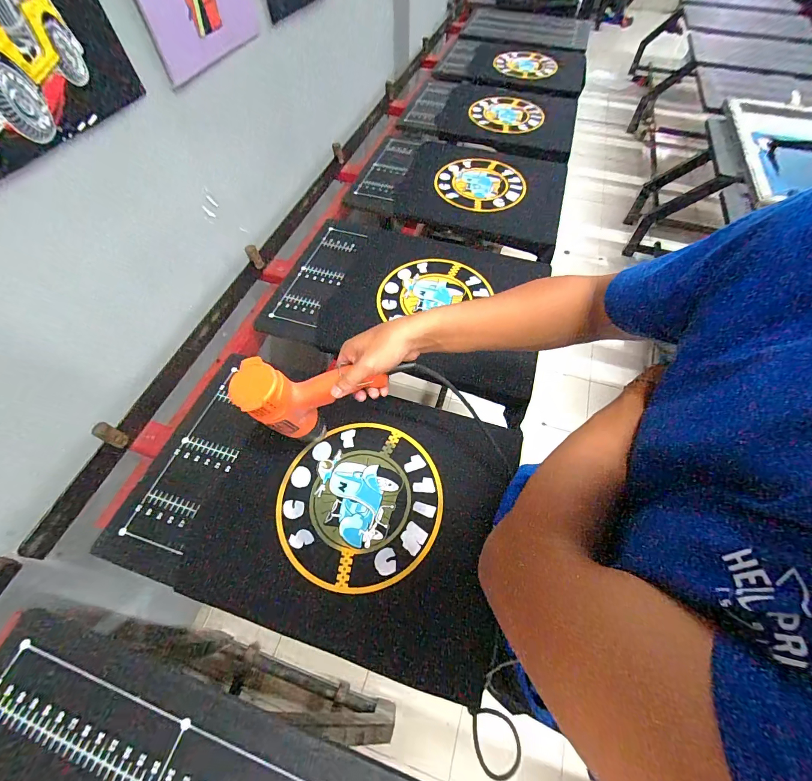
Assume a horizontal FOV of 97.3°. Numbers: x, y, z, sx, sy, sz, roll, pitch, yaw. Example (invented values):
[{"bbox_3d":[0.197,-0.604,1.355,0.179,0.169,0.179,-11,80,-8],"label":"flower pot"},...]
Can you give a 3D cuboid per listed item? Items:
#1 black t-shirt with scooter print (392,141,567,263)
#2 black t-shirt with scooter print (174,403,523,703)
[{"bbox_3d":[0.227,-0.598,1.073,0.464,0.076,0.405,15,60,8],"label":"black t-shirt with scooter print"},{"bbox_3d":[-0.074,0.177,0.578,0.440,0.031,0.387,15,60,8],"label":"black t-shirt with scooter print"}]

